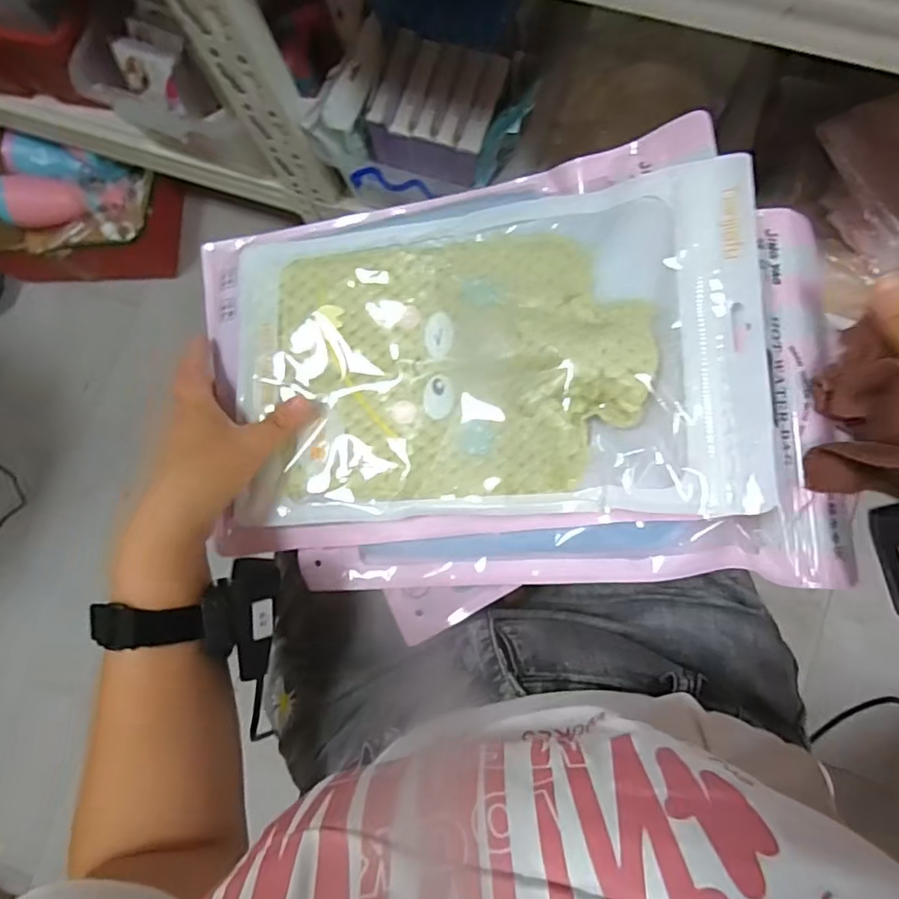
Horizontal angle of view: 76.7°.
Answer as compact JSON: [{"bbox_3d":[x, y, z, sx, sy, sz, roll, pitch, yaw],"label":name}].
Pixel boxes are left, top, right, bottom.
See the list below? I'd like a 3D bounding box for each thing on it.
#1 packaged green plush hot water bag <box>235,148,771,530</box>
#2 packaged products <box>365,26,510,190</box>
[{"bbox_3d":[0.015,-0.061,0.369,0.337,0.025,0.211,-4,84,17],"label":"packaged green plush hot water bag"},{"bbox_3d":[-0.014,-0.378,0.641,0.132,0.080,0.118,18,84,7],"label":"packaged products"}]

